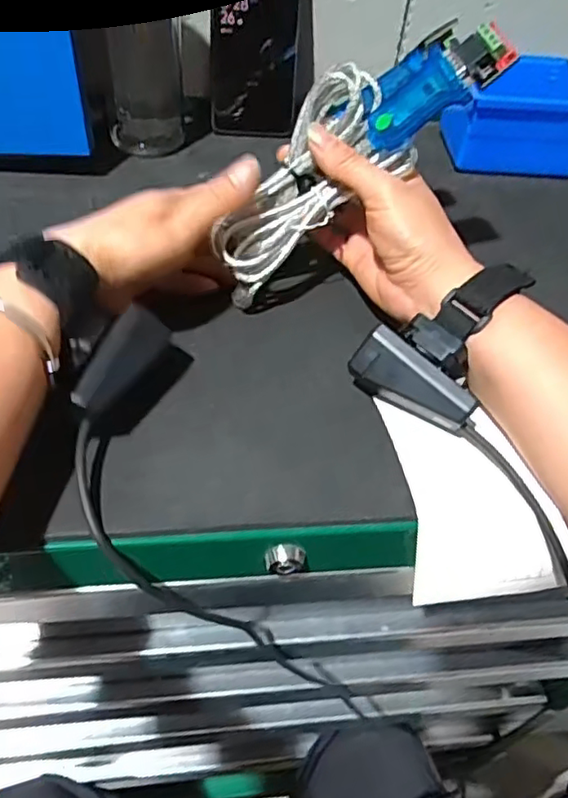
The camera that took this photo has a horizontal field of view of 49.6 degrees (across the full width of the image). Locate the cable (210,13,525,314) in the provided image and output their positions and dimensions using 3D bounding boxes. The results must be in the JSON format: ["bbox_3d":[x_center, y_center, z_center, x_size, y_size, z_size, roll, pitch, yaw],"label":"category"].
[{"bbox_3d":[0.033,-0.148,0.375,0.201,0.047,0.065,-40,53,16],"label":"cable"}]

